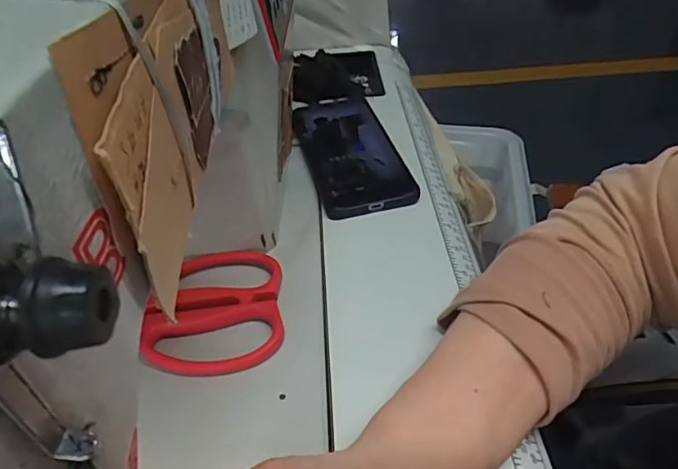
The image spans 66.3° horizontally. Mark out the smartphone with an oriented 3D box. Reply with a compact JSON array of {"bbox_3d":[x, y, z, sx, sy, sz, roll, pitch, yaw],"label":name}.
[{"bbox_3d":[0.008,-0.078,0.468,0.079,0.014,0.176,-11,42,-10],"label":"smartphone"}]

